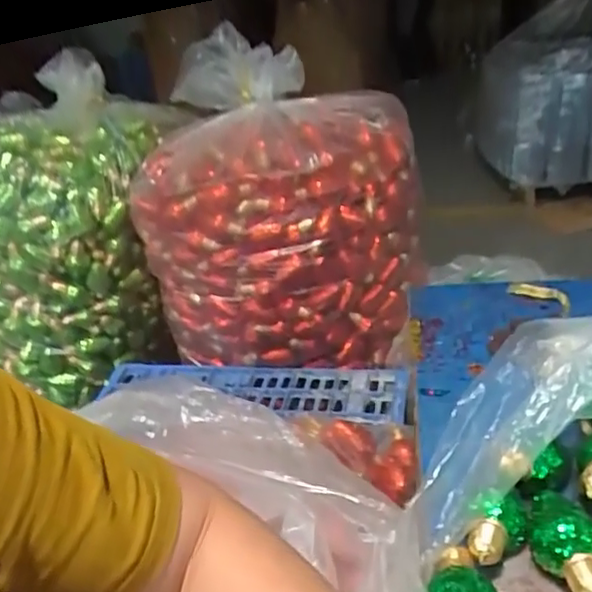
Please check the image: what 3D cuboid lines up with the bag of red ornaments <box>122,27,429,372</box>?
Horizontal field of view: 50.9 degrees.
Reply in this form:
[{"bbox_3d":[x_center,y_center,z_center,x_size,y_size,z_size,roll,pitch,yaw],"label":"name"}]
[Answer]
[{"bbox_3d":[-0.035,-0.157,1.229,0.522,0.559,0.376,2,30,19],"label":"bag of red ornaments"}]

